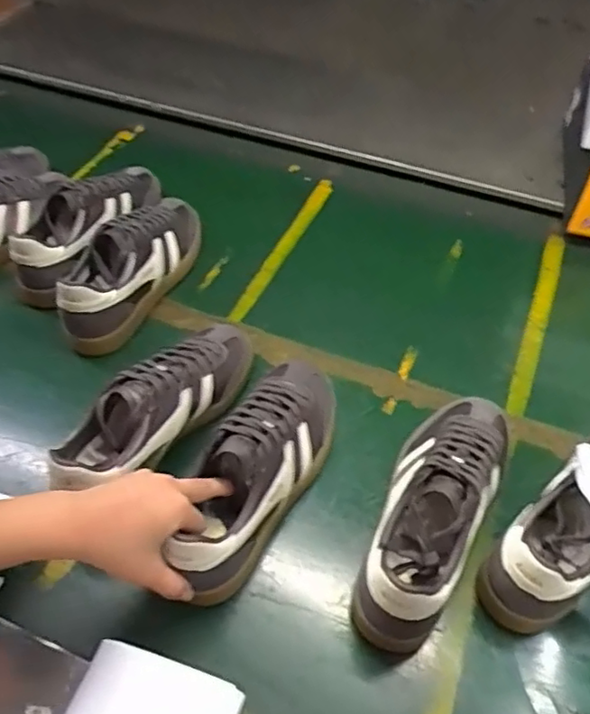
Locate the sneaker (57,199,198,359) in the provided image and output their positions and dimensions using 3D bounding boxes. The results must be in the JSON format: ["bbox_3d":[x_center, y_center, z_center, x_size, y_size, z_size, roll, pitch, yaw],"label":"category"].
[{"bbox_3d":[-0.202,-0.120,0.778,0.088,0.093,0.256,18,51,13],"label":"sneaker"}]

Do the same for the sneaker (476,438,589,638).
[{"bbox_3d":[0.277,0.140,0.571,0.257,0.096,0.091,-34,58,-27],"label":"sneaker"}]

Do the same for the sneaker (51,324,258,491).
[{"bbox_3d":[-0.133,0.038,0.632,0.079,0.079,0.241,31,55,23],"label":"sneaker"}]

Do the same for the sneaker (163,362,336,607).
[{"bbox_3d":[-0.029,0.095,0.585,0.084,0.085,0.256,18,48,13],"label":"sneaker"}]

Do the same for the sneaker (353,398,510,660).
[{"bbox_3d":[0.131,0.134,0.569,0.092,0.099,0.250,18,51,13],"label":"sneaker"}]

